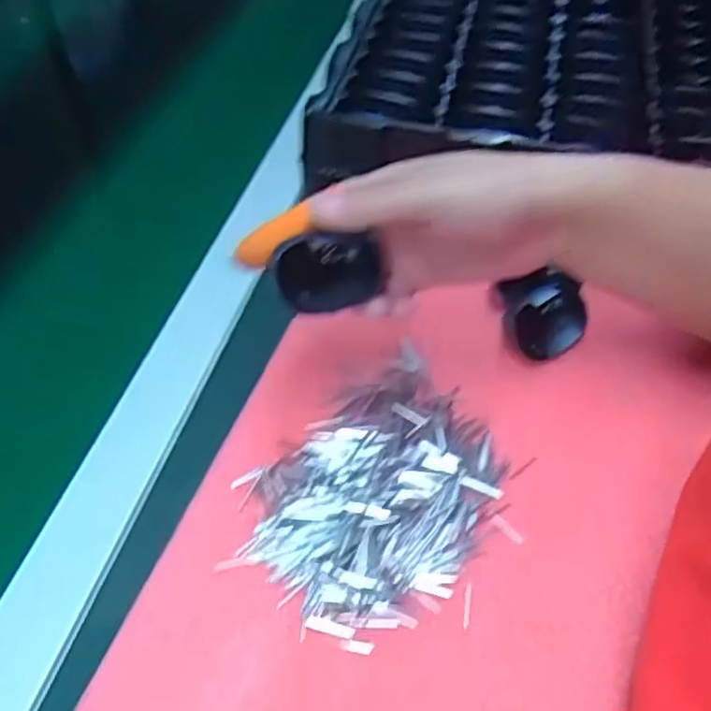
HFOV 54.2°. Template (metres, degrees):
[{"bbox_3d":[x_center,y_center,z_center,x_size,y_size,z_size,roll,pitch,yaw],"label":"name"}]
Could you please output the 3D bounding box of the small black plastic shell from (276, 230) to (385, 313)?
[{"bbox_3d":[-0.016,-0.043,0.340,0.049,0.037,0.020,-12,32,-15],"label":"small black plastic shell"}]

